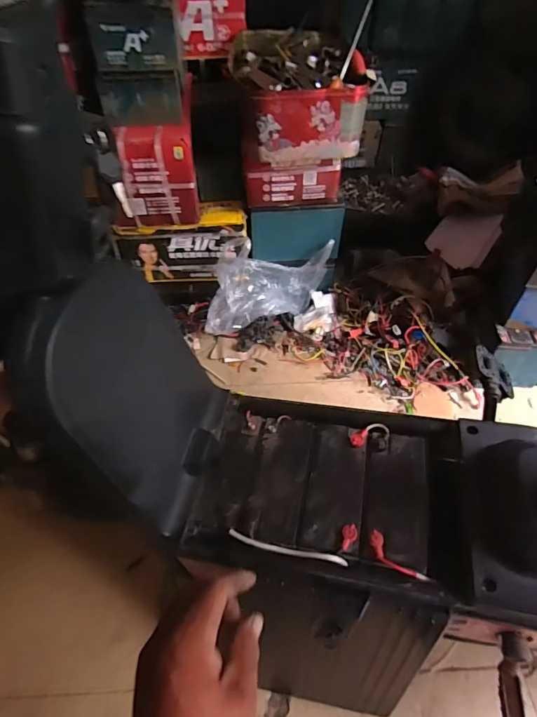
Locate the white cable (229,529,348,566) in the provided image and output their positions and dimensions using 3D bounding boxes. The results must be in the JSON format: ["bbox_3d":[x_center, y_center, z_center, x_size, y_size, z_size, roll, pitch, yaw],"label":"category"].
[{"bbox_3d":[0.023,0.231,0.523,0.144,0.004,0.013,9,91,9],"label":"white cable"}]

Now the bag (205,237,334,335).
[{"bbox_3d":[-0.001,-0.174,1.100,0.317,0.192,0.147,0,49,0],"label":"bag"}]

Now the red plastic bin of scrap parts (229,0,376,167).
[{"bbox_3d":[0.055,-0.591,0.953,0.252,0.157,0.419,-8,50,-7],"label":"red plastic bin of scrap parts"}]

